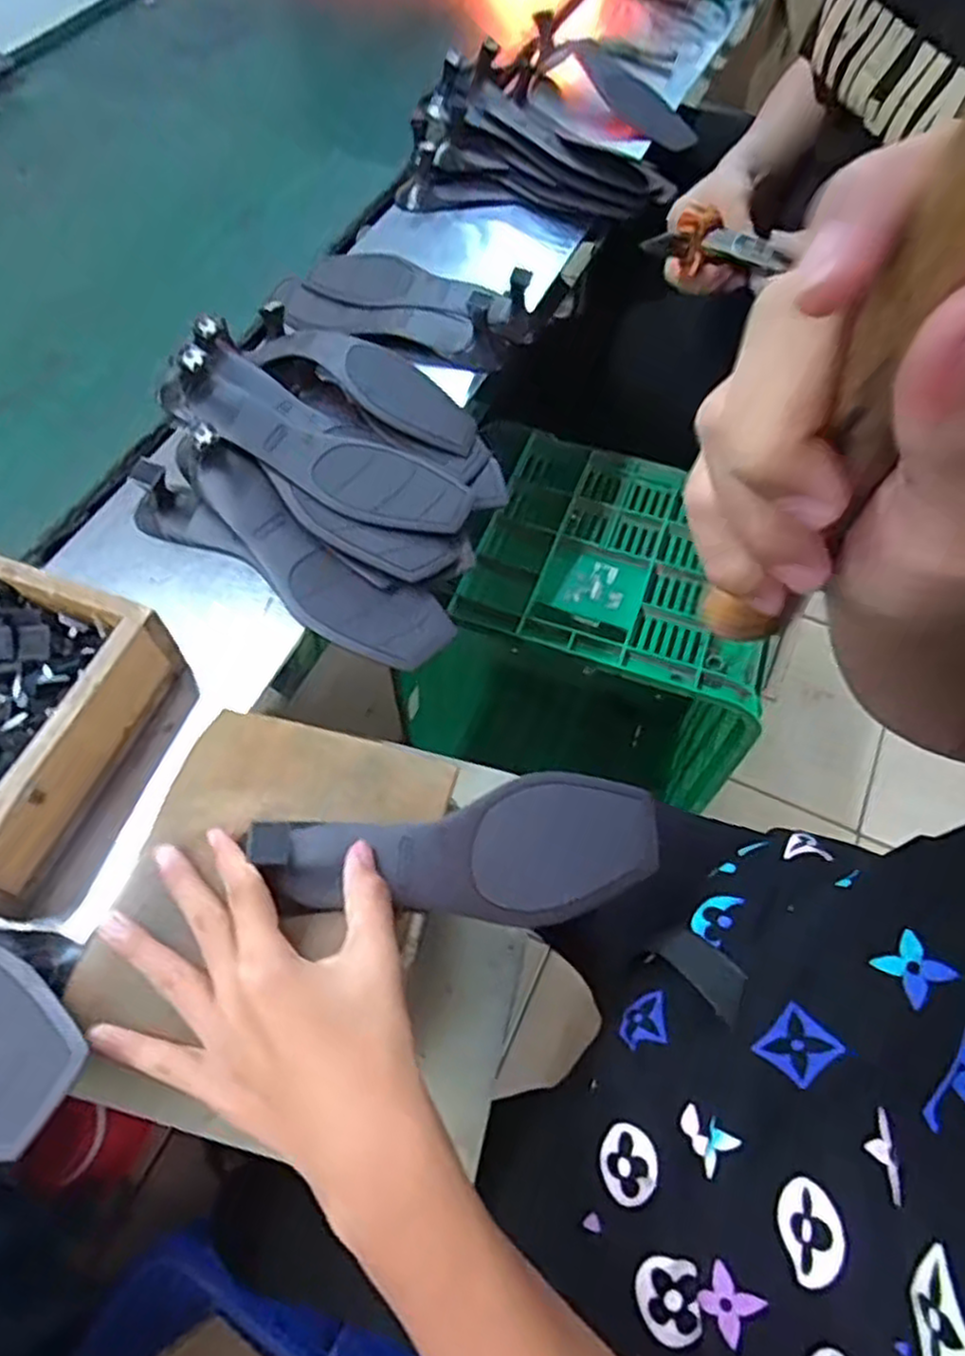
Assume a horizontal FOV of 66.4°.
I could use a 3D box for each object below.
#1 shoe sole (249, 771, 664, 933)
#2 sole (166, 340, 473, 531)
[{"bbox_3d":[-0.005,0.090,0.394,0.217,0.038,0.077,0,59,-15],"label":"shoe sole"},{"bbox_3d":[-0.111,-0.165,0.521,0.224,0.044,0.083,23,60,-12],"label":"sole"}]

